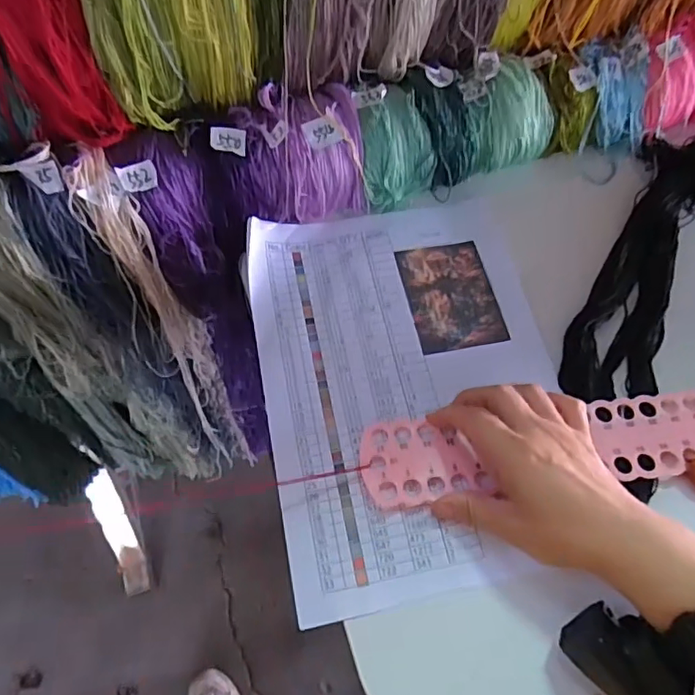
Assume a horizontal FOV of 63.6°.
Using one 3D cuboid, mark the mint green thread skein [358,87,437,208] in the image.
[{"bbox_3d":[0.033,-0.160,0.455,0.061,0.064,0.059,-27,65,-13],"label":"mint green thread skein"}]

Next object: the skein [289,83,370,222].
[{"bbox_3d":[-0.021,-0.152,0.451,0.063,0.074,0.076,-13,63,-6],"label":"skein"}]

